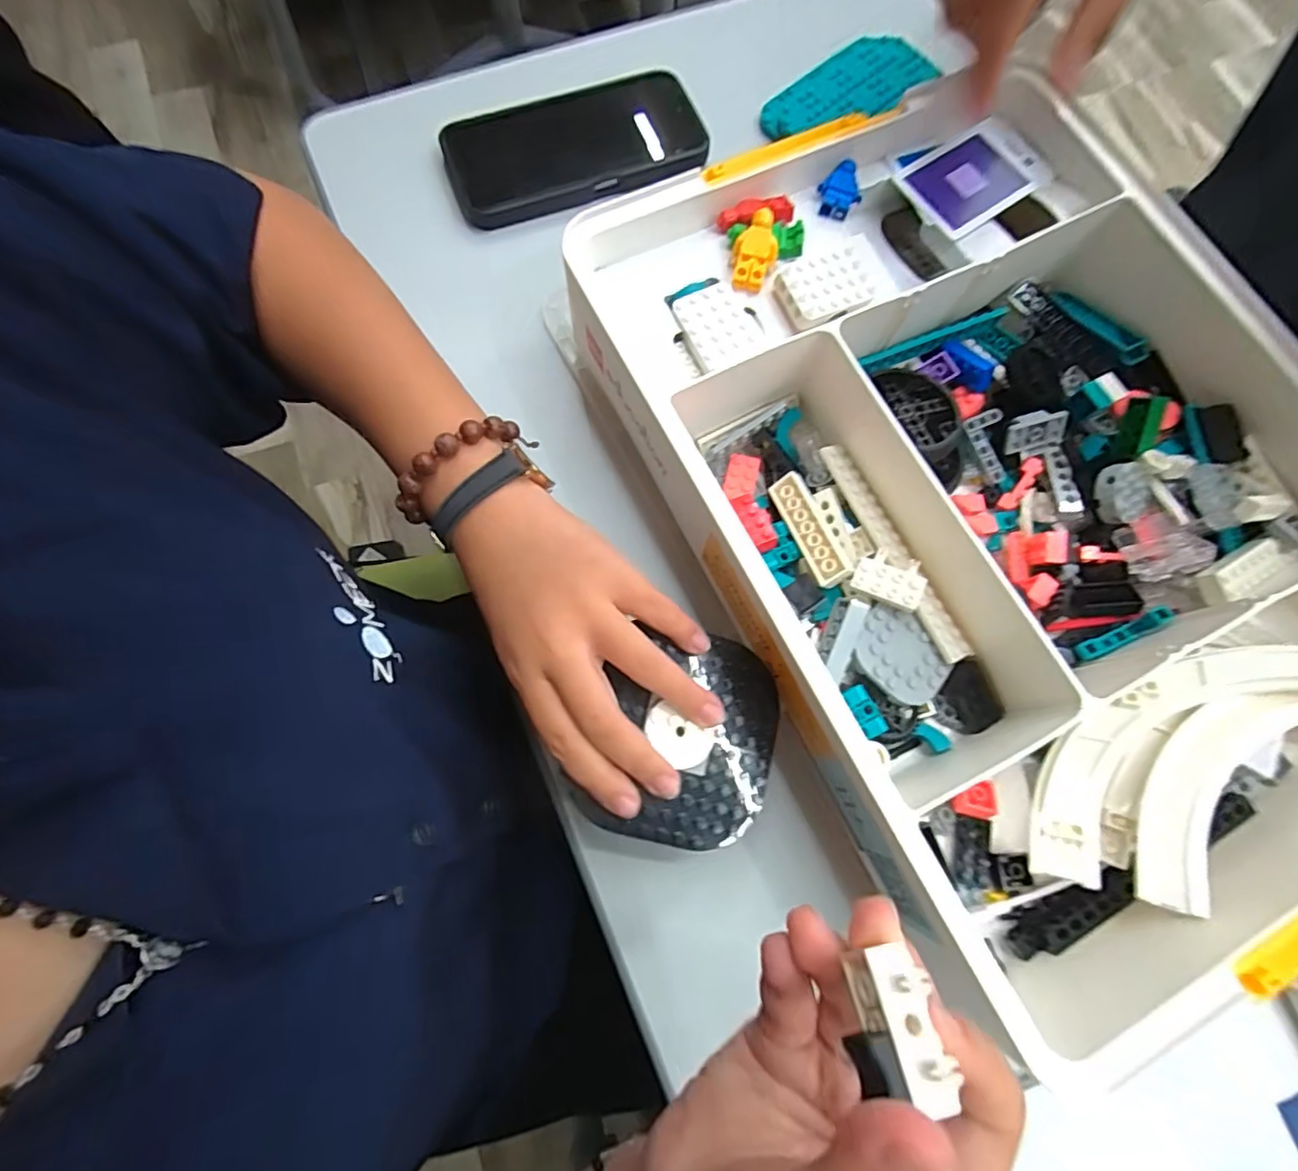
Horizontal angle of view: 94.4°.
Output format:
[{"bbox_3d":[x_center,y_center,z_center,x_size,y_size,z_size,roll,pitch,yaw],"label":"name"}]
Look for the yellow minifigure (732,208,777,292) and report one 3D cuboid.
[{"bbox_3d":[0.054,-0.171,0.306,0.020,0.008,0.039,15,95,3],"label":"yellow minifigure"}]

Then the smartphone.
[{"bbox_3d":[-0.048,-0.292,0.403,0.169,0.017,0.086,-19,76,-9],"label":"smartphone"}]

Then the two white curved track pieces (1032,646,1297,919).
[{"bbox_3d":[0.267,0.076,0.275,0.212,0.030,0.078,-21,76,-6],"label":"two white curved track pieces"}]

